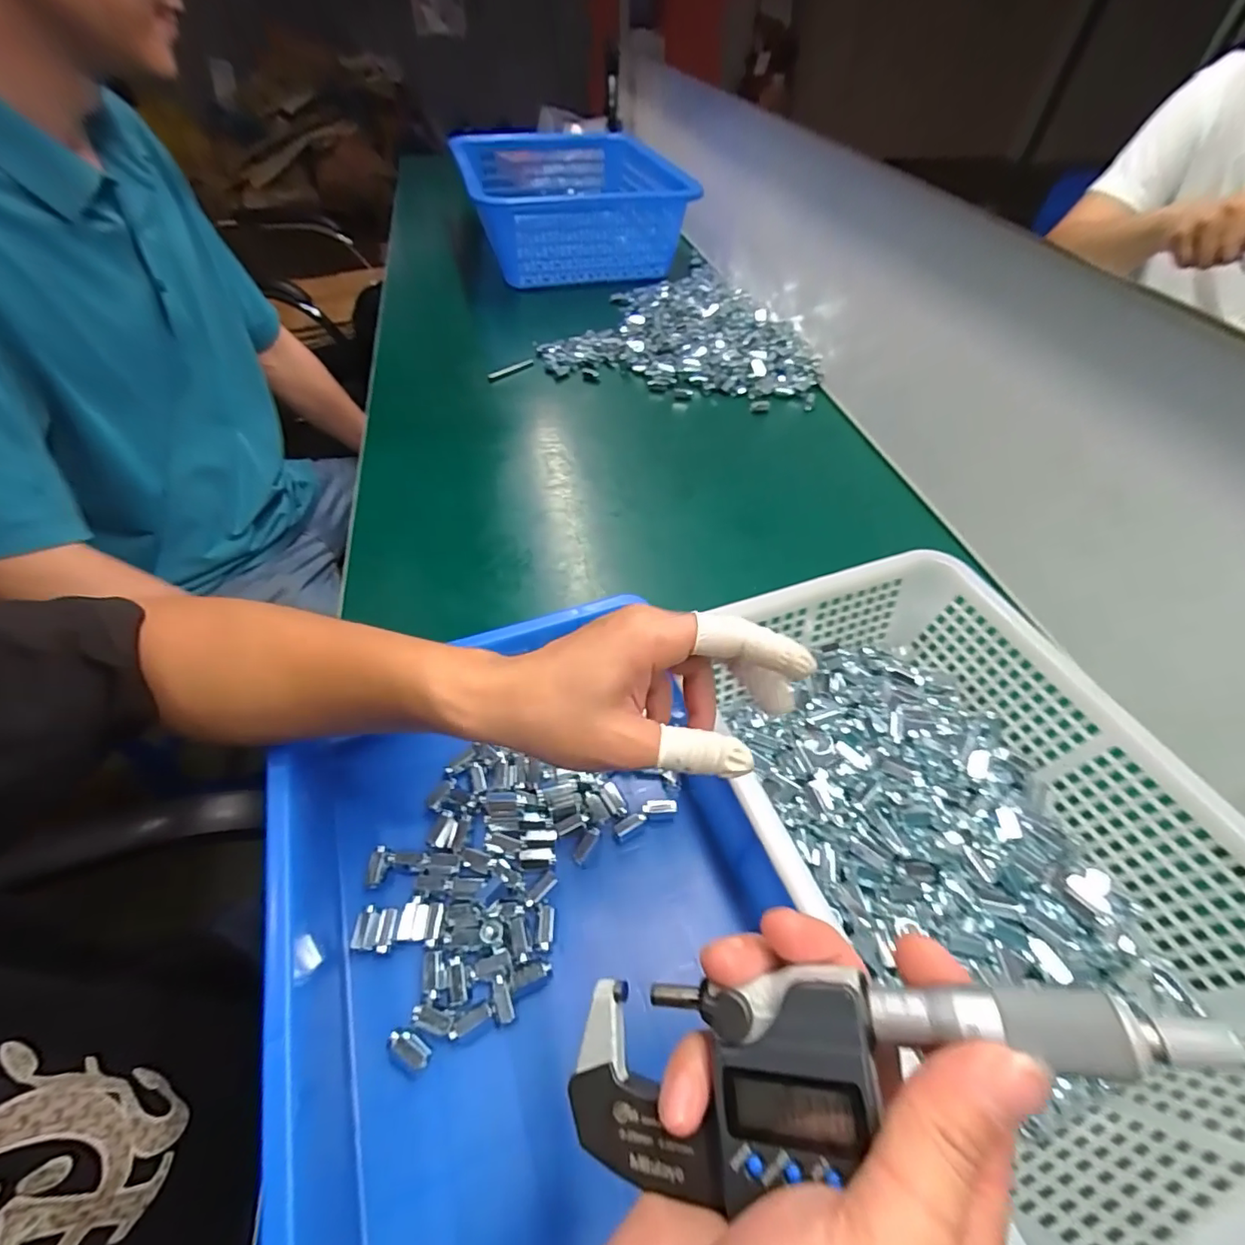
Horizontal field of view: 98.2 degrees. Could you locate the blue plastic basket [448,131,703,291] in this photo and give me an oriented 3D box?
[{"bbox_3d":[-0.105,-0.758,0.972,0.340,0.119,0.440,-12,52,-11],"label":"blue plastic basket"}]

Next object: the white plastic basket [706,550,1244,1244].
[{"bbox_3d":[0.195,0.108,0.307,0.209,0.073,0.317,-15,53,-13],"label":"white plastic basket"}]

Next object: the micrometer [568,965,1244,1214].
[{"bbox_3d":[0.055,0.115,0.143,0.161,0.018,0.047,-24,50,17],"label":"micrometer"}]

